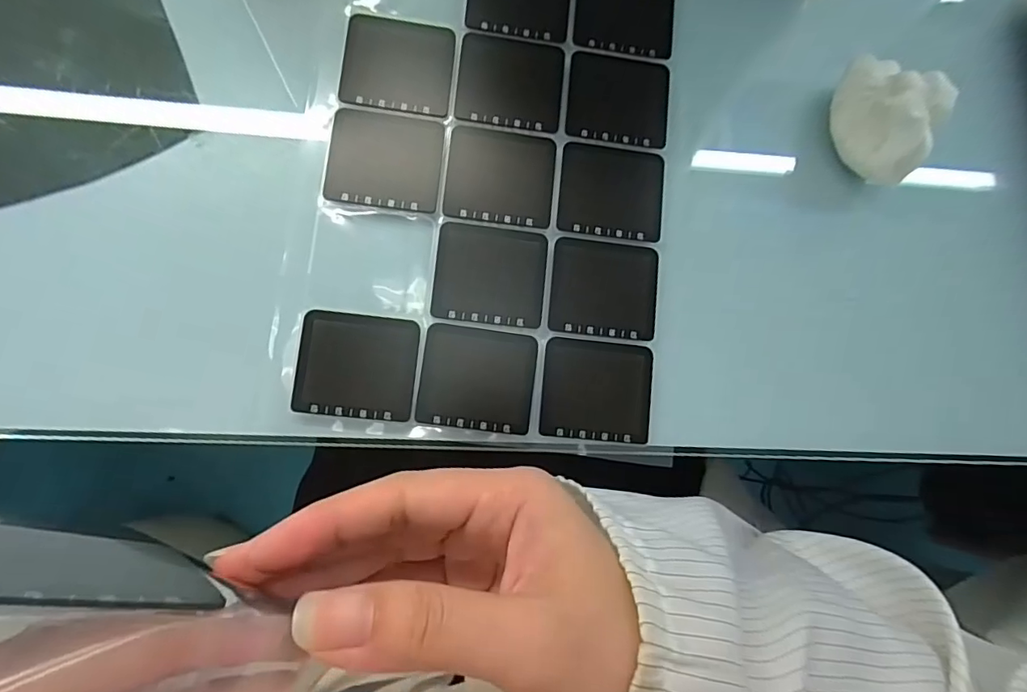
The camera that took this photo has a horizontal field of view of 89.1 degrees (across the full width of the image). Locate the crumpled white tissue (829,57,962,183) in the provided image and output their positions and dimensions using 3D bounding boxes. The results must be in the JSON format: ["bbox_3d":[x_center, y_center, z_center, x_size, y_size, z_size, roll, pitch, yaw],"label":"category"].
[{"bbox_3d":[0.199,-0.122,0.277,0.059,0.039,0.045,37,80,-2],"label":"crumpled white tissue"}]

